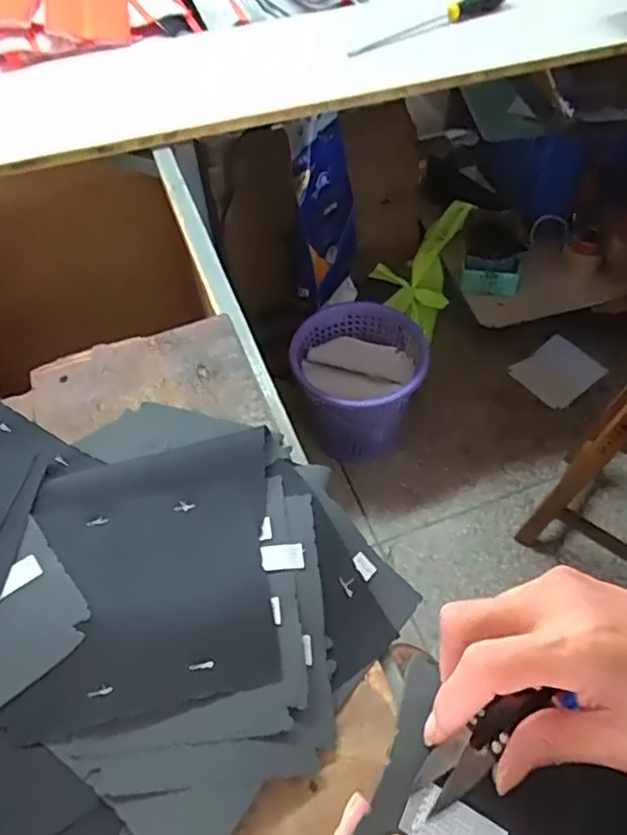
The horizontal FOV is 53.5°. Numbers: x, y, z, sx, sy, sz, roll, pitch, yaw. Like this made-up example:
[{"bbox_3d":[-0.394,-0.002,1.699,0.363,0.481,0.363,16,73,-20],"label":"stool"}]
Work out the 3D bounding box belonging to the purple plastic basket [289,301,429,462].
[{"bbox_3d":[0.111,-0.053,1.421,0.276,0.292,0.282,-1,55,2],"label":"purple plastic basket"}]

